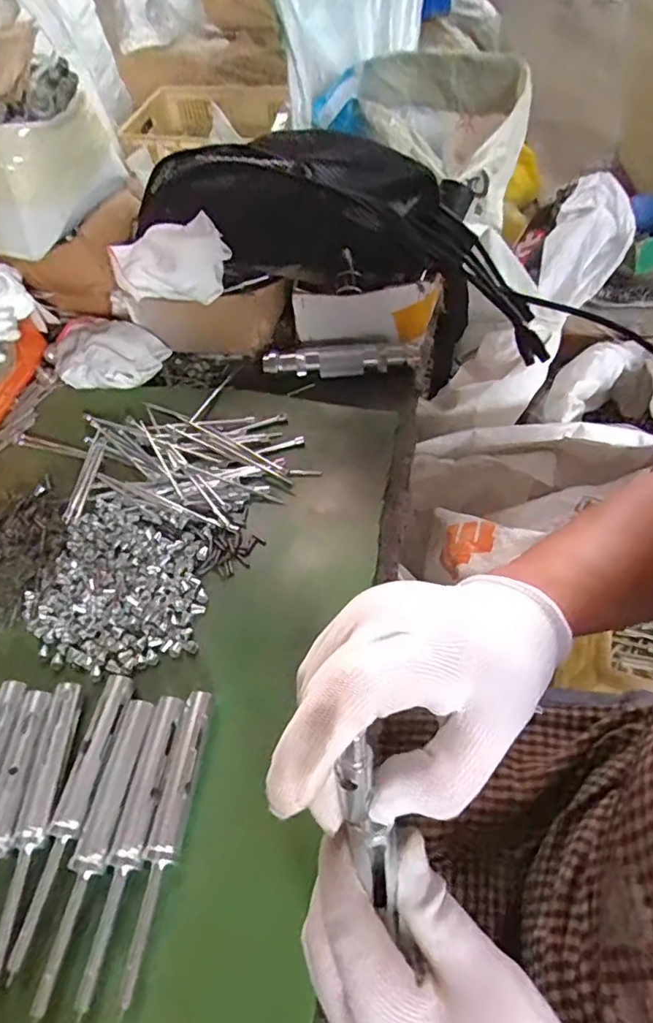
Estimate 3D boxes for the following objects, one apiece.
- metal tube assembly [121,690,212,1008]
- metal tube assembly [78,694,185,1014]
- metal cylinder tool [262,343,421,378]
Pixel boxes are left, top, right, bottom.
[{"bbox_3d":[-0.084,0.171,0.300,0.017,0.015,0.141,3,54,7],"label":"metal tube assembly"},{"bbox_3d":[-0.103,0.172,0.299,0.017,0.010,0.141,3,54,7],"label":"metal tube assembly"},{"bbox_3d":[0.013,-0.137,0.510,0.141,0.022,0.025,-2,54,3],"label":"metal cylinder tool"}]

